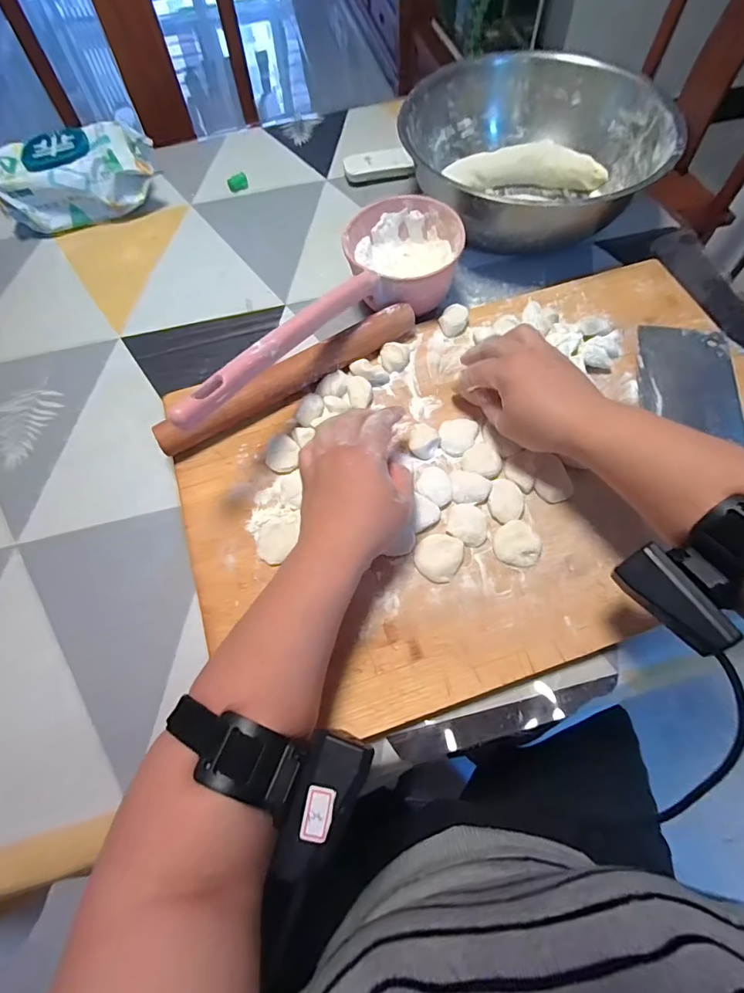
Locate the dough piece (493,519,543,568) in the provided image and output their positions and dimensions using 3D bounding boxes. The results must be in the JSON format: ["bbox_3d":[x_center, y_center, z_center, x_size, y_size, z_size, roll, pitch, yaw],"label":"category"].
[{"bbox_3d":[0.119,0.038,0.375,0.037,0.010,0.036,-1,65,2],"label":"dough piece"}]

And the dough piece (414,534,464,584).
[{"bbox_3d":[0.055,0.048,0.373,0.036,0.012,0.040,37,71,17],"label":"dough piece"}]

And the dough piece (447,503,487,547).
[{"bbox_3d":[0.080,0.024,0.383,0.032,0.013,0.033,4,65,4],"label":"dough piece"}]

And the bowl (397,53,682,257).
[{"bbox_3d":[0.186,-0.419,0.566,0.284,0.101,0.284,-1,65,2],"label":"bowl"}]

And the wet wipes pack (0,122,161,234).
[{"bbox_3d":[-0.379,-0.413,0.598,0.185,0.069,0.106,-20,66,-7],"label":"wet wipes pack"}]

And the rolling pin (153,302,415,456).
[{"bbox_3d":[-0.073,-0.113,0.436,0.265,0.032,0.025,-32,68,-12],"label":"rolling pin"}]

